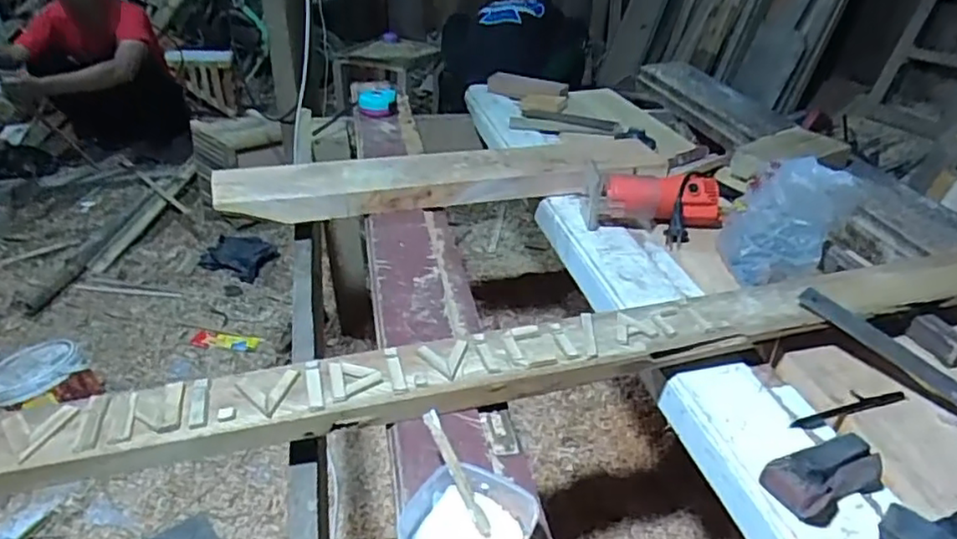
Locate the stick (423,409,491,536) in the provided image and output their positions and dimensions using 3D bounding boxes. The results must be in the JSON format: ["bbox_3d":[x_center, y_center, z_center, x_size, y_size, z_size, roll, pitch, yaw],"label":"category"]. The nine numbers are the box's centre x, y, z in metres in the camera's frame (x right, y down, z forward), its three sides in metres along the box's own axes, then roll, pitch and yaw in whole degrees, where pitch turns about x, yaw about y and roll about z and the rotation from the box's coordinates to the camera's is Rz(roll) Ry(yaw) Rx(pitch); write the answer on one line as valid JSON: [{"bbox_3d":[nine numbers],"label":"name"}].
[{"bbox_3d":[-0.018,0.170,0.543,0.011,0.012,0.109,-18,64,-26],"label":"stick"}]

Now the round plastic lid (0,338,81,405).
[{"bbox_3d":[-0.904,0.201,1.300,0.168,0.026,0.189,-21,39,-29],"label":"round plastic lid"}]

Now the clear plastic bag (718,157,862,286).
[{"bbox_3d":[0.416,-0.069,0.897,0.169,0.150,0.121,-15,36,-22],"label":"clear plastic bag"}]

